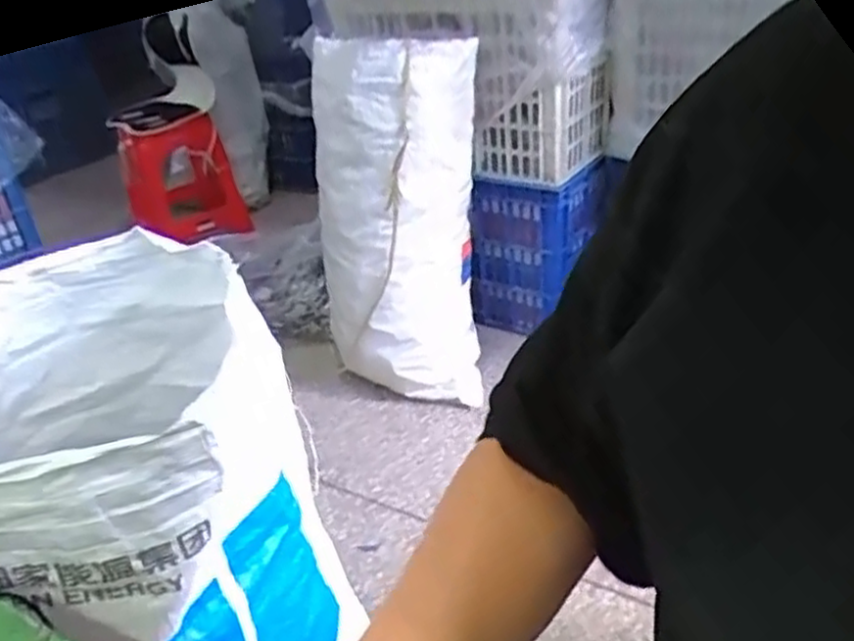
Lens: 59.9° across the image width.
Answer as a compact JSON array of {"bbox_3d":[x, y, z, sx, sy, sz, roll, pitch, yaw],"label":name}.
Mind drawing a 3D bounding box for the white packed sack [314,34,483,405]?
[{"bbox_3d":[-0.048,-0.182,1.556,0.310,0.776,0.204,-2,22,6],"label":"white packed sack"}]

